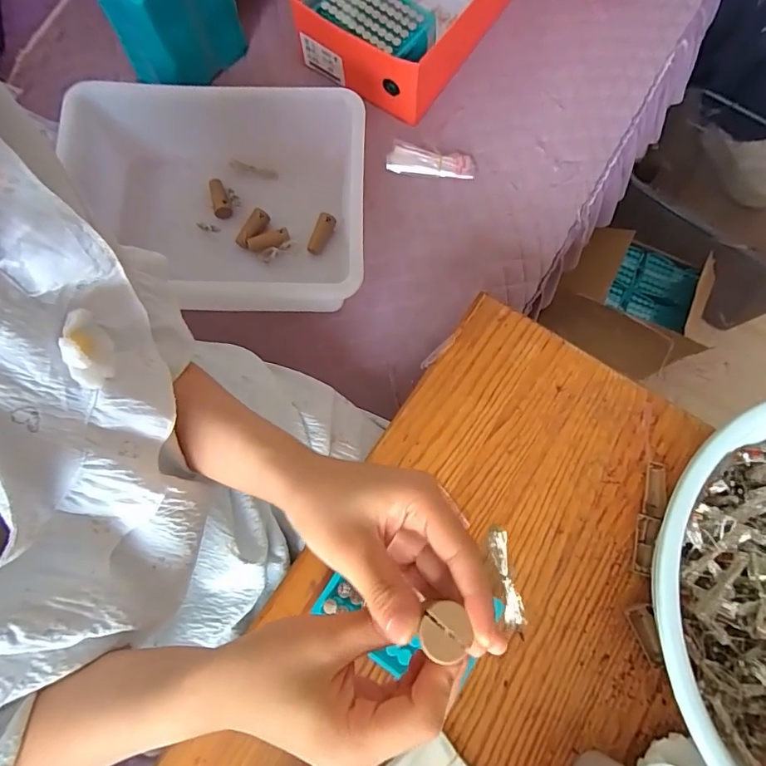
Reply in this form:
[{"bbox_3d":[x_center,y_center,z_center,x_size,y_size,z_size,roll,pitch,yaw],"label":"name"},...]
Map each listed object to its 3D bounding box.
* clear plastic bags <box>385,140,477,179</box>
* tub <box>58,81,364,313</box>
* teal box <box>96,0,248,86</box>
[{"bbox_3d":[0.064,-0.291,0.628,0.115,0.016,0.039,5,103,-2],"label":"clear plastic bags"},{"bbox_3d":[-0.179,-0.196,0.557,0.308,0.119,0.244,0,74,-1],"label":"tub"},{"bbox_3d":[-0.265,-0.475,0.607,0.091,0.136,0.131,31,76,8],"label":"teal box"}]

